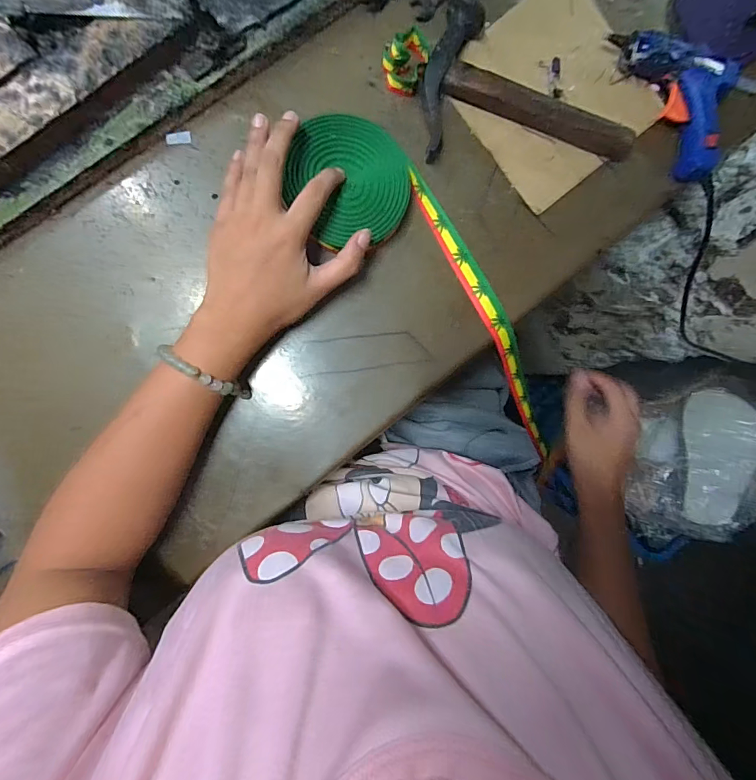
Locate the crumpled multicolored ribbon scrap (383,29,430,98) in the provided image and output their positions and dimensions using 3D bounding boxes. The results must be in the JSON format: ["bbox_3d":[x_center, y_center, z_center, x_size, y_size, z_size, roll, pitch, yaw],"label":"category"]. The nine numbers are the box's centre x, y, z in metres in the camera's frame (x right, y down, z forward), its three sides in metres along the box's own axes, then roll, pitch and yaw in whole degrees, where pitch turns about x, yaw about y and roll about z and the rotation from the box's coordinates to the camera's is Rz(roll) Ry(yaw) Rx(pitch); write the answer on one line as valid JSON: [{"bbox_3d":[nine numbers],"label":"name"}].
[{"bbox_3d":[0.023,-0.273,0.341,0.035,0.018,0.045,14,91,-6],"label":"crumpled multicolored ribbon scrap"}]

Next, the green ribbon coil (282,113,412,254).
[{"bbox_3d":[-0.022,-0.165,0.334,0.095,0.022,0.100,0,92,-6],"label":"green ribbon coil"}]

